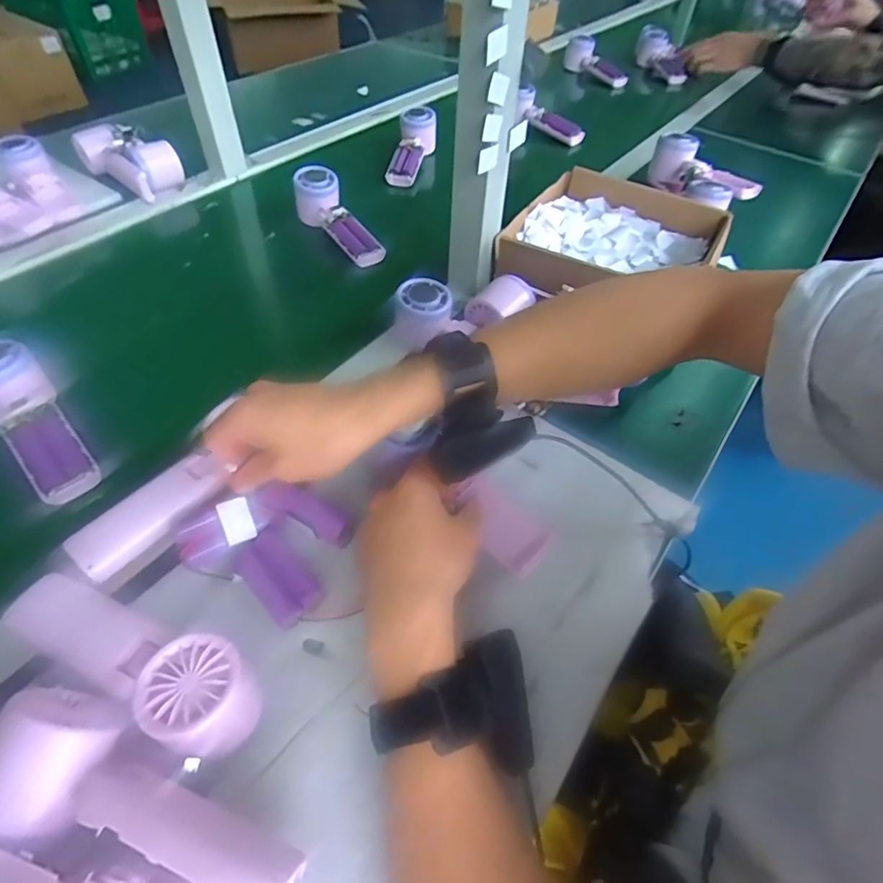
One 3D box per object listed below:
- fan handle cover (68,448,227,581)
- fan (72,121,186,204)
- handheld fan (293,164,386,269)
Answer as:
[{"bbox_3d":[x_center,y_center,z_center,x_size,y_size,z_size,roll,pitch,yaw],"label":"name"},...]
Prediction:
[{"bbox_3d":[-0.202,0.049,0.366,0.041,0.011,0.106,34,58,20],"label":"fan handle cover"},{"bbox_3d":[-0.433,-0.392,0.719,0.142,0.048,0.073,27,54,15],"label":"fan"},{"bbox_3d":[-0.132,-0.280,0.667,0.050,0.049,0.162,-31,75,-26],"label":"handheld fan"}]

